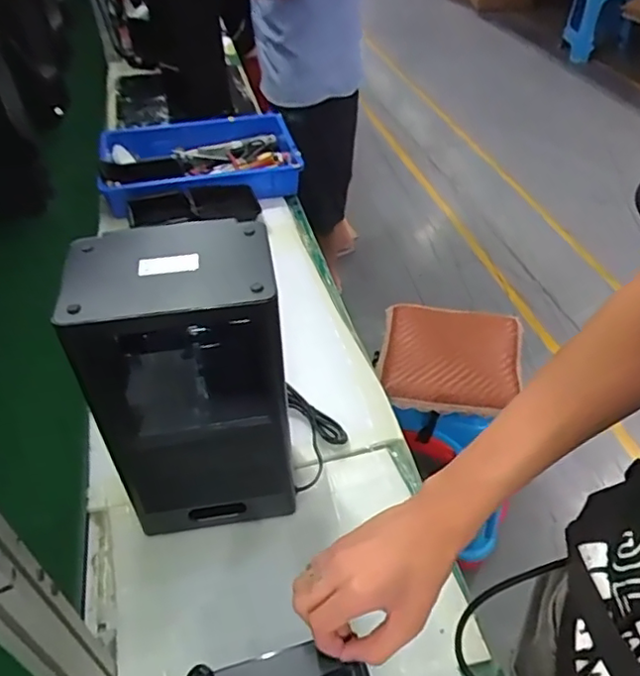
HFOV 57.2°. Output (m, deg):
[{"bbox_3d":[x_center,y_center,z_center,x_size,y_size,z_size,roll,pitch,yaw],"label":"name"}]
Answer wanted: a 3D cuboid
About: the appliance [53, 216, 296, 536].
[{"bbox_3d":[-0.133,0.066,0.664,0.186,0.364,0.129,-8,41,-3],"label":"appliance"}]

